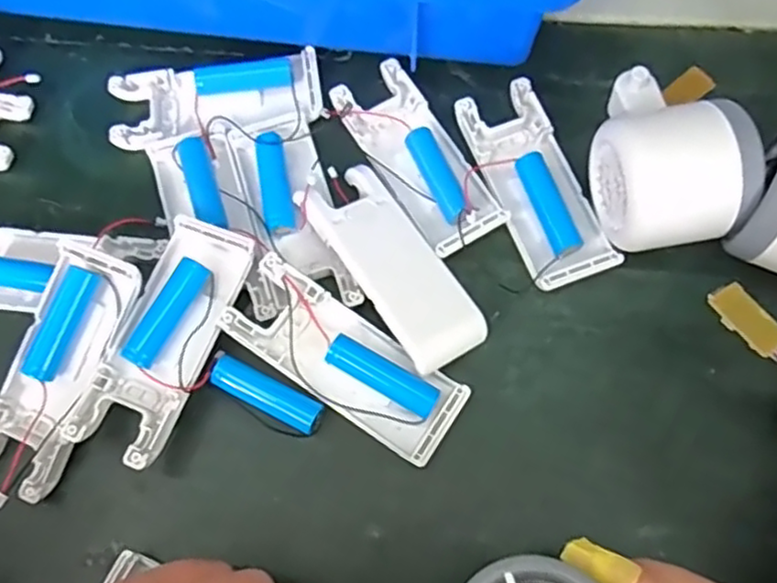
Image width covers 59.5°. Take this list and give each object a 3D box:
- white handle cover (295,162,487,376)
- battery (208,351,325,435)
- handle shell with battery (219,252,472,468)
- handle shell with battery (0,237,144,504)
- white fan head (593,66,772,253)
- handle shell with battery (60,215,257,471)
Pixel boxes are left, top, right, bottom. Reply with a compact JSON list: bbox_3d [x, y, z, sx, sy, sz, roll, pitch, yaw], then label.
[{"bbox_3d":[0.001,-0.012,0.309,0.040,0.014,0.101,-30,75,-21],"label":"white handle cover"},{"bbox_3d":[-0.053,0.045,0.297,0.054,0.014,0.015,26,74,11],"label":"battery"},{"bbox_3d":[-0.018,0.030,0.293,0.101,0.026,0.039,32,75,12],"label":"handle shell with battery"},{"bbox_3d":[-0.143,0.033,0.293,0.038,0.029,0.102,21,73,9],"label":"handle shell with battery"},{"bbox_3d":[0.120,-0.060,0.298,0.054,0.059,0.079,-7,71,0],"label":"white fan head"},{"bbox_3d":[-0.095,0.018,0.294,0.041,0.019,0.106,21,73,9],"label":"handle shell with battery"}]

